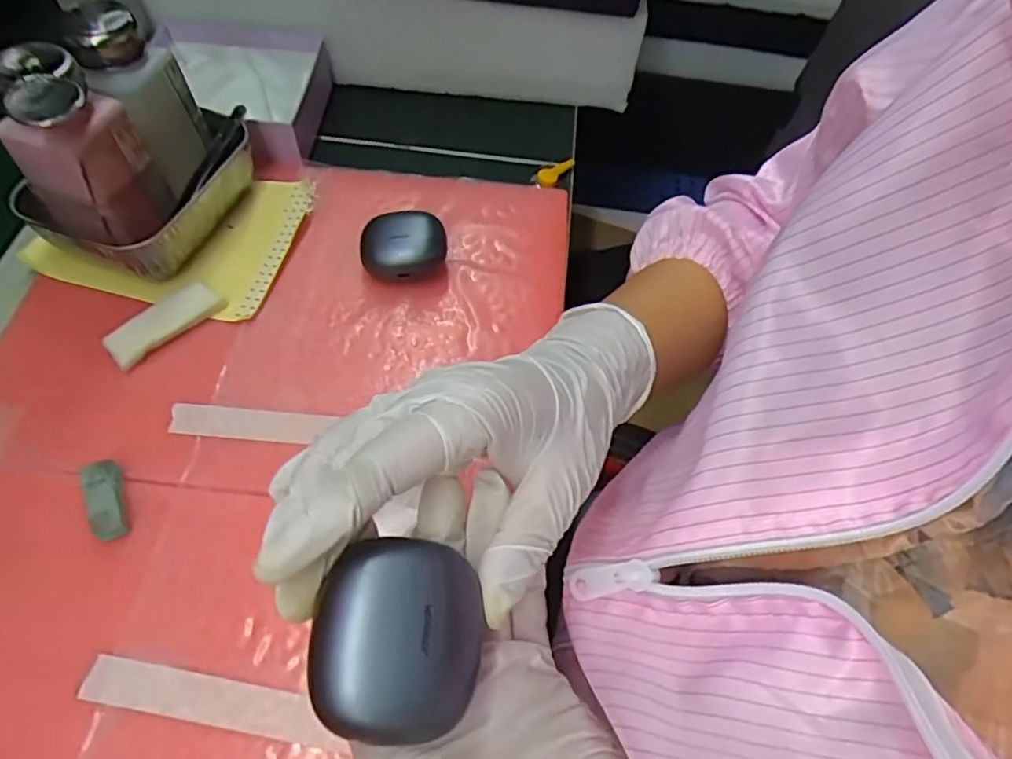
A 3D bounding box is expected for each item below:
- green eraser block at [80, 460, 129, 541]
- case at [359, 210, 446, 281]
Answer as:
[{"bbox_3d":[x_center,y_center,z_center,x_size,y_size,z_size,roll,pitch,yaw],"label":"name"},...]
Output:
[{"bbox_3d":[-0.210,0.064,0.324,0.017,0.013,0.042,-17,62,-14],"label":"green eraser block"},{"bbox_3d":[-0.069,-0.088,0.419,0.056,0.034,0.044,-7,60,-8],"label":"case"}]

